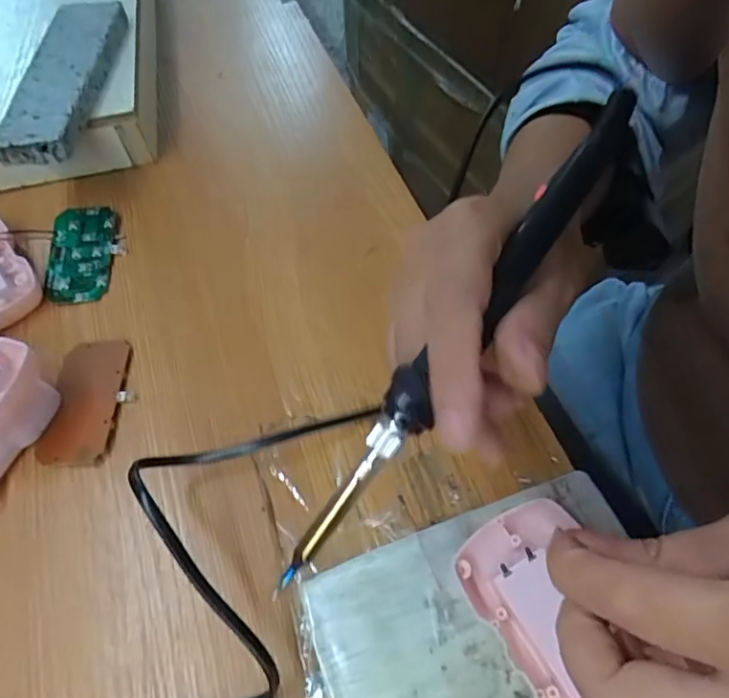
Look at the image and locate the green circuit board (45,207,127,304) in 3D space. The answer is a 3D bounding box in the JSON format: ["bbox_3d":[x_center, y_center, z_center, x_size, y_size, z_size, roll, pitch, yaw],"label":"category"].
[{"bbox_3d":[-0.177,-0.060,0.352,0.043,0.005,0.072,-1,65,-3],"label":"green circuit board"}]

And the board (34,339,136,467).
[{"bbox_3d":[-0.148,0.027,0.299,0.041,0.005,0.074,-3,58,3],"label":"board"}]

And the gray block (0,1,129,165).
[{"bbox_3d":[-0.199,-0.182,0.369,0.048,0.020,0.149,-1,58,4],"label":"gray block"}]

